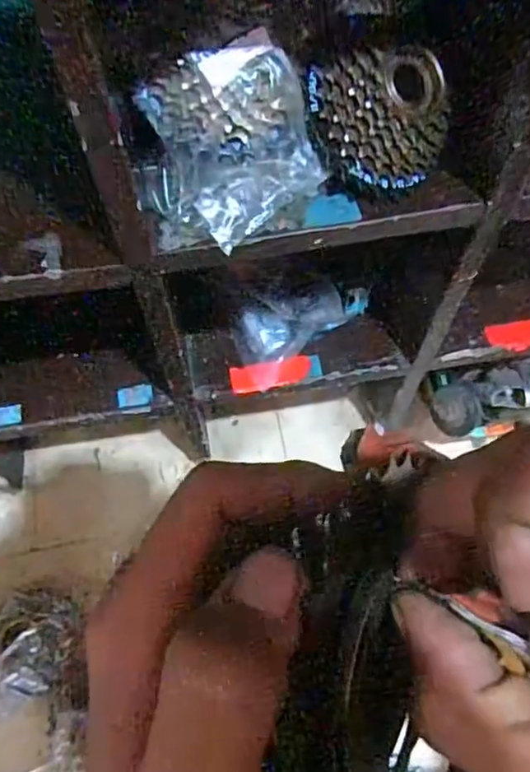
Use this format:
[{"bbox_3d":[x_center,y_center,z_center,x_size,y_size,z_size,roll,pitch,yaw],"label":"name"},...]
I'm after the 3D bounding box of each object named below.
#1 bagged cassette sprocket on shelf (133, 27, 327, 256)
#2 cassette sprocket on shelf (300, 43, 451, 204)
[{"bbox_3d":[-0.017,-0.129,0.339,0.099,0.082,0.077,-9,64,-5],"label":"bagged cassette sprocket on shelf"},{"bbox_3d":[0.068,-0.152,0.352,0.083,0.030,0.074,-7,109,-5],"label":"cassette sprocket on shelf"}]

